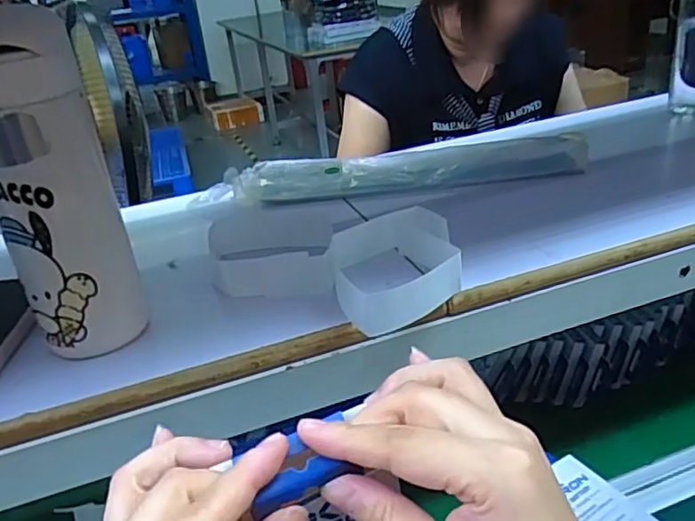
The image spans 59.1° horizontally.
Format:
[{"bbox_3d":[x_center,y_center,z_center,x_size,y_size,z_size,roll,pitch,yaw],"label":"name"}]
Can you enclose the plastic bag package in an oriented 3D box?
[{"bbox_3d":[0.046,-0.091,0.599,0.365,0.024,0.077,-6,27,1],"label":"plastic bag package"}]

